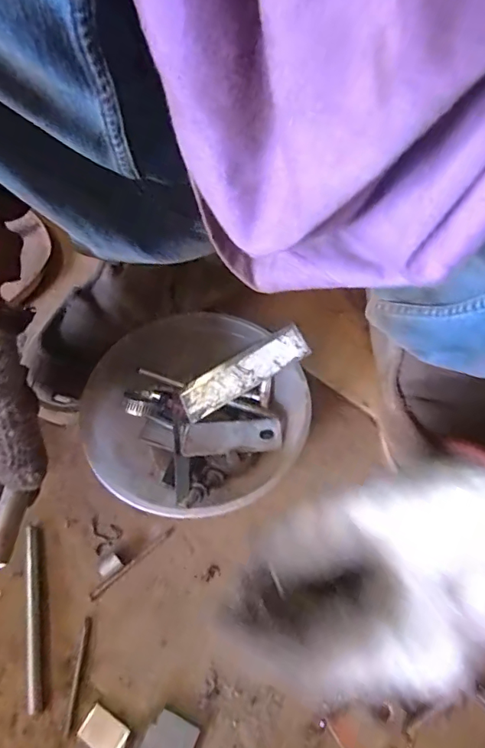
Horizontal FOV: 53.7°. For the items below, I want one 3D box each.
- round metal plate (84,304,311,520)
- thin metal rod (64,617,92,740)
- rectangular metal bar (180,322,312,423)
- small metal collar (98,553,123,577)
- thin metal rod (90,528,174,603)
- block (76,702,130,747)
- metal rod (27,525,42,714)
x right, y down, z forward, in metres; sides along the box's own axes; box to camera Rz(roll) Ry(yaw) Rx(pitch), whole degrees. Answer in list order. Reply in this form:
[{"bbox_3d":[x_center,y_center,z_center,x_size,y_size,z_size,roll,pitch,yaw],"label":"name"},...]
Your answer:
[{"bbox_3d":[-0.041,0.039,0.391,0.172,0.078,0.159,3,53,-4],"label":"round metal plate"},{"bbox_3d":[-0.112,0.204,0.325,0.005,0.004,0.068,4,53,-4],"label":"thin metal rod"},{"bbox_3d":[0.001,-0.001,0.387,0.110,0.006,0.030,-31,62,3],"label":"rectangular metal bar"},{"bbox_3d":[-0.100,0.146,0.363,0.012,0.014,0.016,40,59,21],"label":"small metal collar"},{"bbox_3d":[-0.084,0.147,0.370,0.077,0.005,0.007,-32,63,-26],"label":"thin metal rod"},{"bbox_3d":[-0.089,0.231,0.307,0.031,0.005,0.020,29,56,14],"label":"block"},{"bbox_3d":[-0.150,0.171,0.344,0.008,0.010,0.122,-7,55,-12],"label":"metal rod"}]

